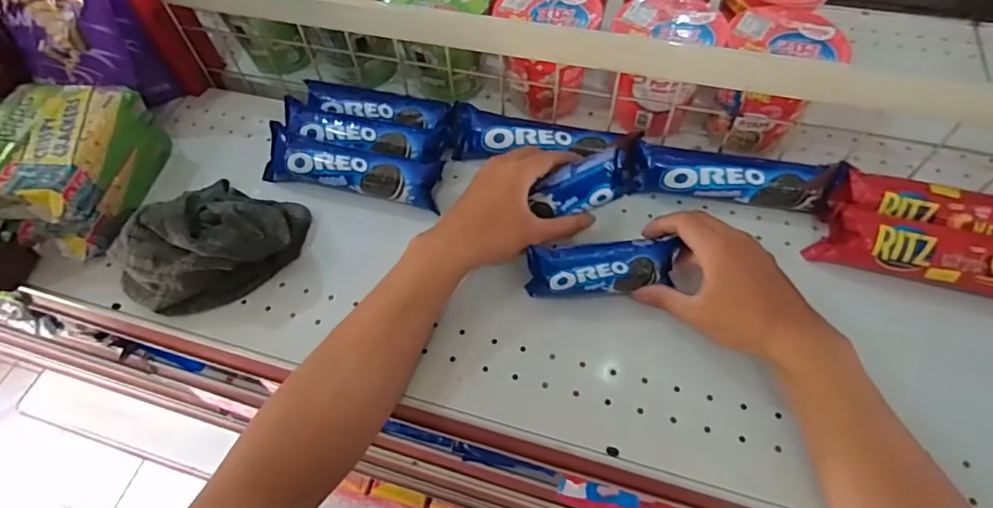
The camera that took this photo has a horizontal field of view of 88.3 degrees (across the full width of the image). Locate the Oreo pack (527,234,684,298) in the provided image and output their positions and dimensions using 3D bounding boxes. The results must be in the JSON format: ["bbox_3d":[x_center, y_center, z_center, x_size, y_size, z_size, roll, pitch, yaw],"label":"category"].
[{"bbox_3d":[0.091,0.015,0.432,0.127,0.044,0.035,-7,58,3],"label":"Oreo pack"}]

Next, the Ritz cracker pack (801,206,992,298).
[{"bbox_3d":[0.367,-0.001,0.425,0.175,0.042,0.054,15,60,13],"label":"Ritz cracker pack"}]

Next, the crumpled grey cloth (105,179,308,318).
[{"bbox_3d":[-0.259,-0.013,0.464,0.124,0.069,0.146,27,63,19],"label":"crumpled grey cloth"}]

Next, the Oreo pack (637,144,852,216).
[{"bbox_3d":[0.227,-0.071,0.480,0.174,0.036,0.037,9,59,9],"label":"Oreo pack"}]

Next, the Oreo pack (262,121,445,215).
[{"bbox_3d":[-0.145,-0.085,0.514,0.184,0.048,0.046,12,59,11],"label":"Oreo pack"}]

